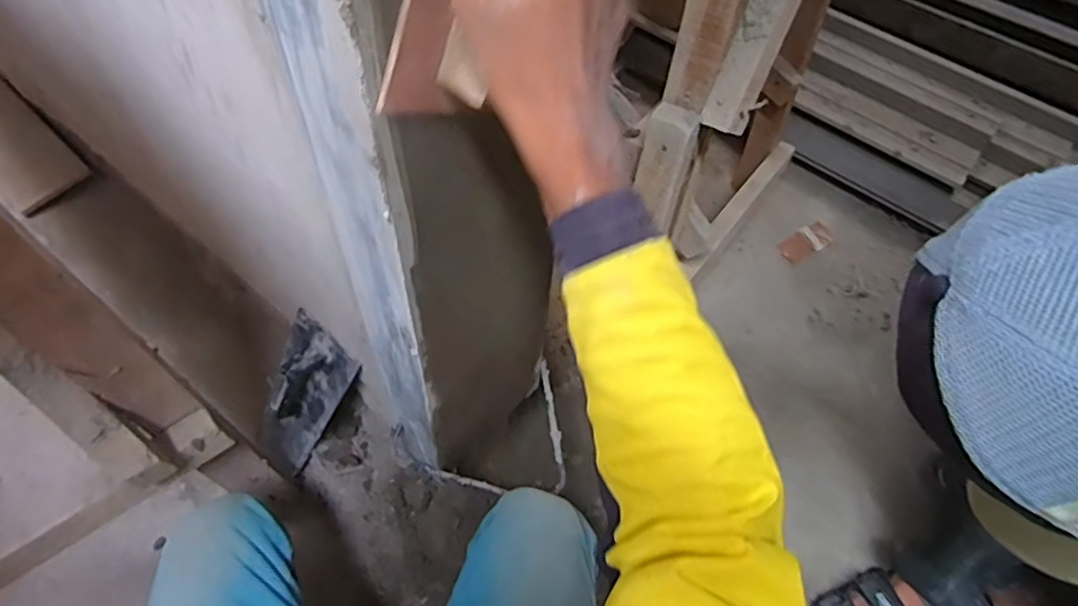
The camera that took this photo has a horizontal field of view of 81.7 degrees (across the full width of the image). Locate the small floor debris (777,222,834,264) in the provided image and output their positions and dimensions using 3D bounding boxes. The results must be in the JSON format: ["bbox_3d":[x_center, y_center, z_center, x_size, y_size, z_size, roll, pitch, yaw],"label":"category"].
[{"bbox_3d":[0.558,-0.120,1.301,0.121,0.013,0.061,-35,64,-4],"label":"small floor debris"}]

